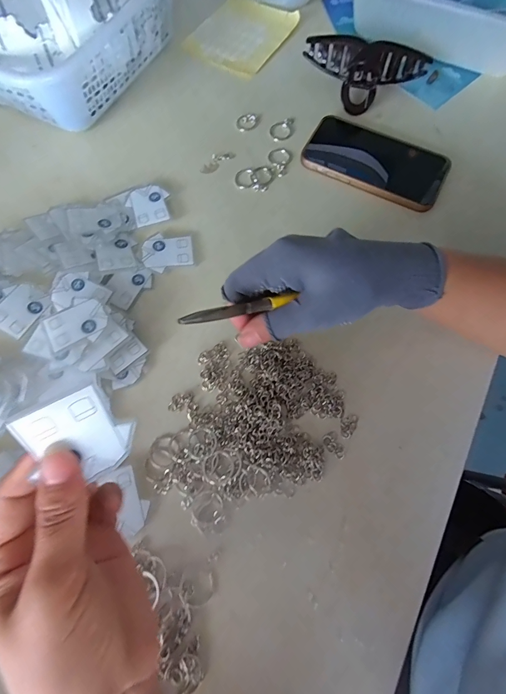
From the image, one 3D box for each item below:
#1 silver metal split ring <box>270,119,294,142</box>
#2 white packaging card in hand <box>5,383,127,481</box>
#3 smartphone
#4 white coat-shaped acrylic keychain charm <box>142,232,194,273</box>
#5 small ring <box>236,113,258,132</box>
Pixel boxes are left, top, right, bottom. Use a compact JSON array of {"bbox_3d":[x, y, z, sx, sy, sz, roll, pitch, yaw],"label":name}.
[{"bbox_3d":[0.034,-0.251,0.394,0.027,0.004,0.030,3,71,1],"label":"silver metal split ring"},{"bbox_3d":[-0.084,0.045,0.164,0.035,0.049,0.004,-29,35,-24],"label":"white packaging card in hand"},{"bbox_3d":[0.131,-0.199,0.370,0.149,0.013,0.080,25,73,8],"label":"smartphone"},{"bbox_3d":[-0.084,-0.093,0.338,0.048,0.004,0.040,-10,71,-3],"label":"white coat-shaped acrylic keychain charm"},{"bbox_3d":[-0.007,-0.262,0.398,0.020,0.006,0.025,41,76,13],"label":"small ring"}]

